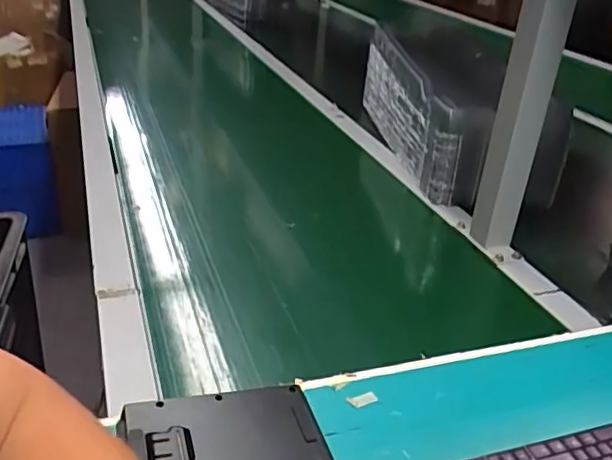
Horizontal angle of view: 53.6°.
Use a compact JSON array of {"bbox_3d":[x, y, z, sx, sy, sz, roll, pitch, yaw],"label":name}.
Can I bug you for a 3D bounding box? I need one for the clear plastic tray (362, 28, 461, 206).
[{"bbox_3d":[0.150,-0.208,0.998,0.052,0.143,0.462,0,29,-9],"label":"clear plastic tray"}]

